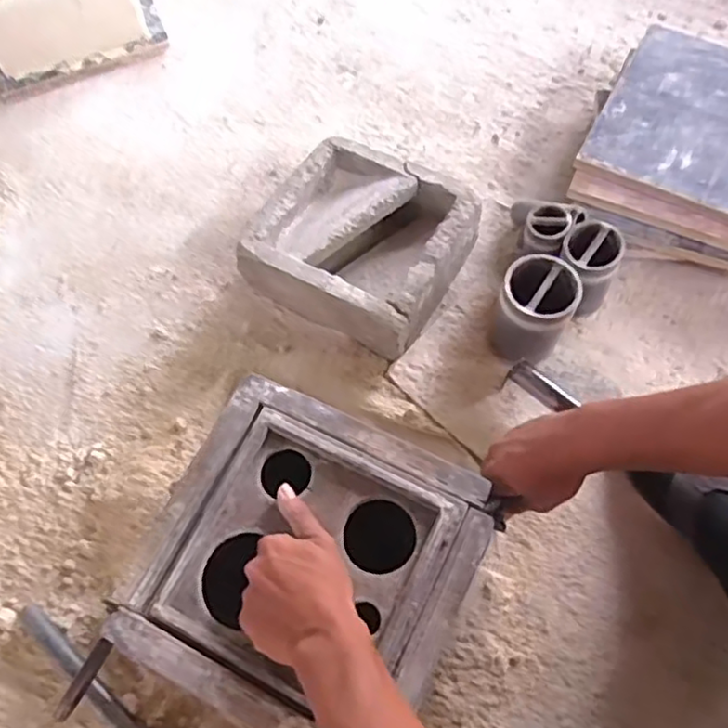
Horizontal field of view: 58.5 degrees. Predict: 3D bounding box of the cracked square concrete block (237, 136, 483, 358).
[{"bbox_3d":[-0.002,-0.133,0.740,0.213,0.096,0.193,27,69,10],"label":"cracked square concrete block"}]

